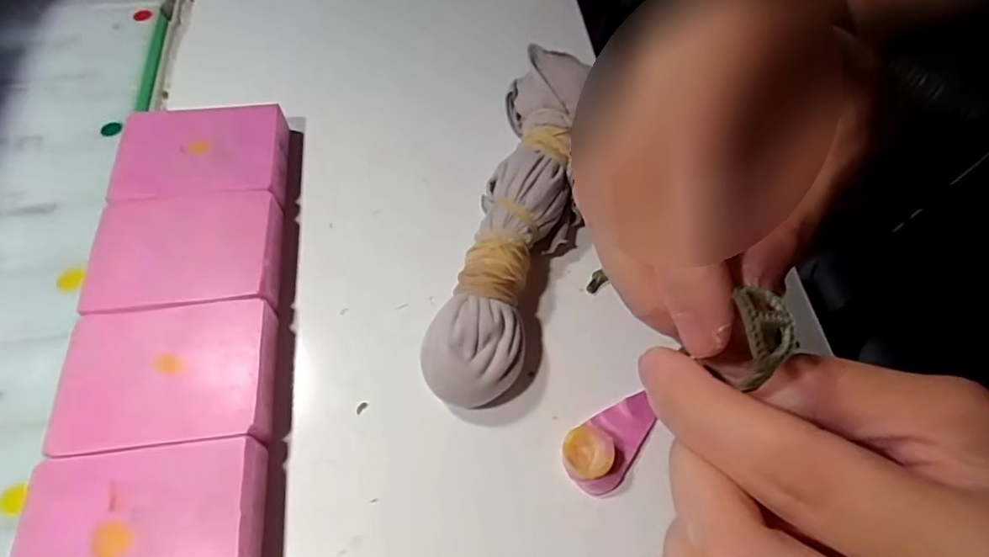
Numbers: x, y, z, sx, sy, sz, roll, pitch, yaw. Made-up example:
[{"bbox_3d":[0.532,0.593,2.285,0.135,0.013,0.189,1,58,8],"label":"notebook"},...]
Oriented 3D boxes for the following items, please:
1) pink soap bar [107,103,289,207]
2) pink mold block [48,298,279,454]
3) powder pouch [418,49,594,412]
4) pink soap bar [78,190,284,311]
[{"bbox_3d":[-0.148,-0.062,0.288,0.079,0.013,0.057,-4,60,-3],"label":"pink soap bar"},{"bbox_3d":[-0.130,0.040,0.231,0.081,0.013,0.058,-5,60,-4],"label":"pink mold block"},{"bbox_3d":[0.012,-0.028,0.262,0.049,0.043,0.179,14,61,7],"label":"powder pouch"},{"bbox_3d":[-0.139,-0.012,0.260,0.080,0.012,0.059,-3,60,-3],"label":"pink soap bar"}]

